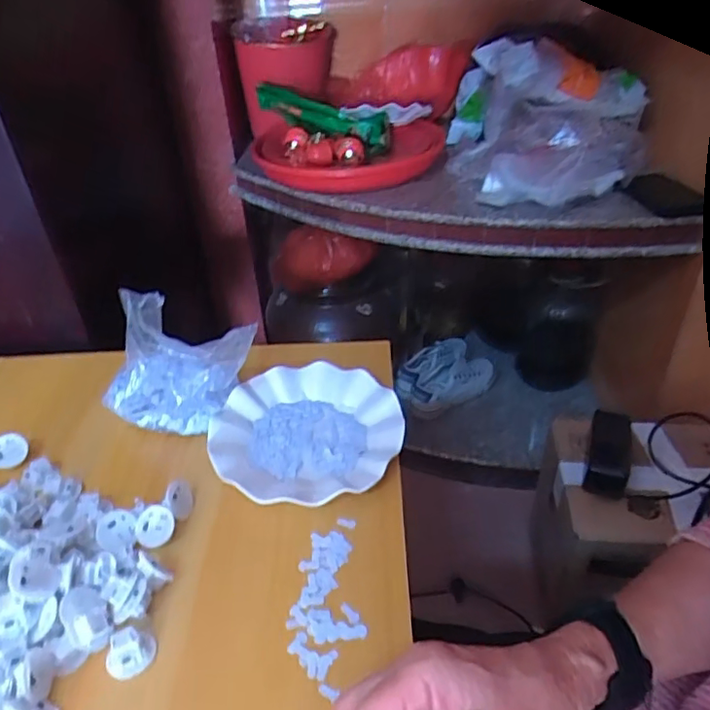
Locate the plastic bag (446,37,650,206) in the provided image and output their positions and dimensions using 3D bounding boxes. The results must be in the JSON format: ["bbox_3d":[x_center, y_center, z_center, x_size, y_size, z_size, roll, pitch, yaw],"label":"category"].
[{"bbox_3d":[0.304,-0.384,0.909,0.301,0.181,0.349,6,38,12],"label":"plastic bag"}]

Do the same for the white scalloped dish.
[{"bbox_3d":[-0.046,0.072,0.550,0.177,0.019,0.178,-2,37,2],"label":"white scalloped dish"}]

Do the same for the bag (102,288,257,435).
[{"bbox_3d":[-0.176,0.011,0.559,0.155,0.113,0.079,9,38,15],"label":"bag"}]

